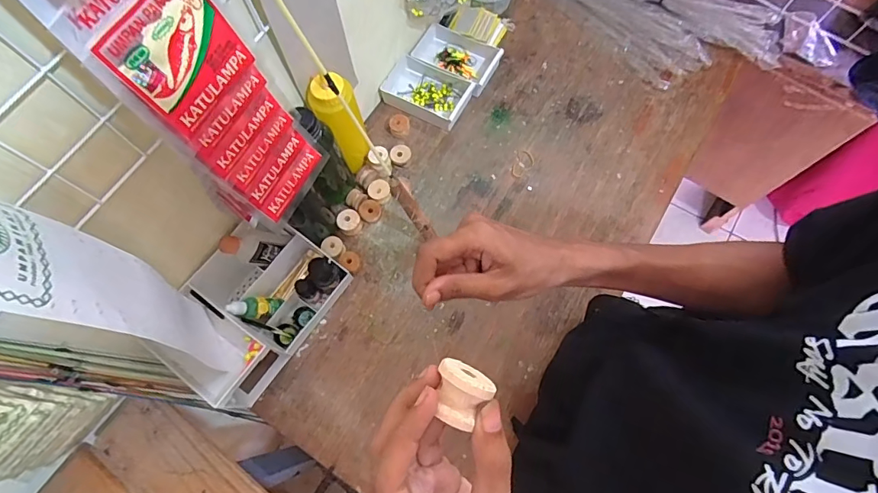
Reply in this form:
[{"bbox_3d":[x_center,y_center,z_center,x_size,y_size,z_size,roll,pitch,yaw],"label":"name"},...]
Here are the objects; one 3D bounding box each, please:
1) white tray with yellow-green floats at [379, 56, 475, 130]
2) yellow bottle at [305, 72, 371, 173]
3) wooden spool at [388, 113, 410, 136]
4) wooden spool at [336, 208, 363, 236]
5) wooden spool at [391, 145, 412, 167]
[{"bbox_3d":[-0.019,-0.263,0.777,0.140,0.033,0.093,23,73,10],"label":"white tray with yellow-green floats"},{"bbox_3d":[-0.137,-0.170,0.660,0.059,0.182,0.048,-23,72,-6],"label":"yellow bottle"},{"bbox_3d":[-0.066,-0.203,0.760,0.035,0.020,0.030,10,71,6],"label":"wooden spool"},{"bbox_3d":[-0.137,-0.037,0.704,0.034,0.025,0.036,-1,71,2],"label":"wooden spool"},{"bbox_3d":[-0.061,-0.147,0.739,0.032,0.023,0.030,-1,71,2],"label":"wooden spool"}]

